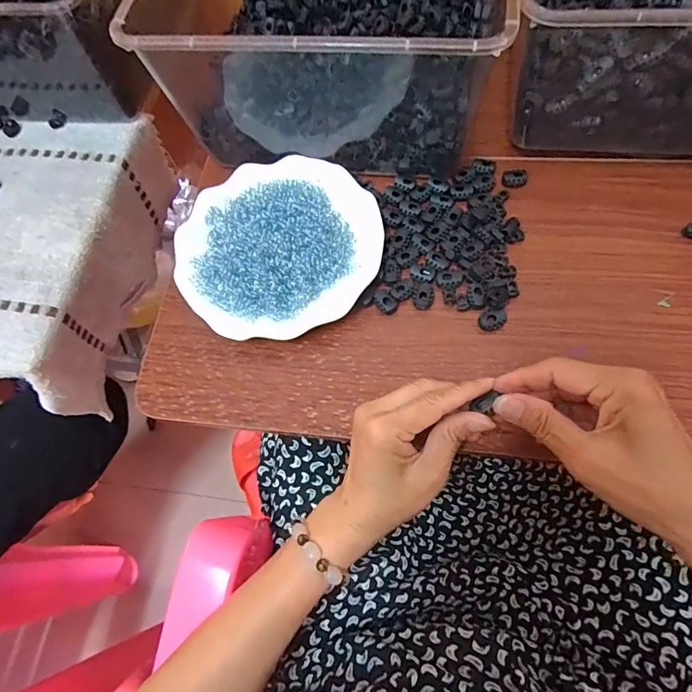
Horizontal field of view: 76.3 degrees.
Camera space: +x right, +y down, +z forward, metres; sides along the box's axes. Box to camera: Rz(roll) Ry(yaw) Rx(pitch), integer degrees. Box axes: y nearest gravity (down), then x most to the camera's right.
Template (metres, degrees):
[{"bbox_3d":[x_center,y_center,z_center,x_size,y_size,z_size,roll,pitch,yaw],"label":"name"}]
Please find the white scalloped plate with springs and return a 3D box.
[{"bbox_3d":[-0.061,-0.091,0.401,0.180,0.038,0.170,0,67,1],"label":"white scalloped plate with springs"}]

